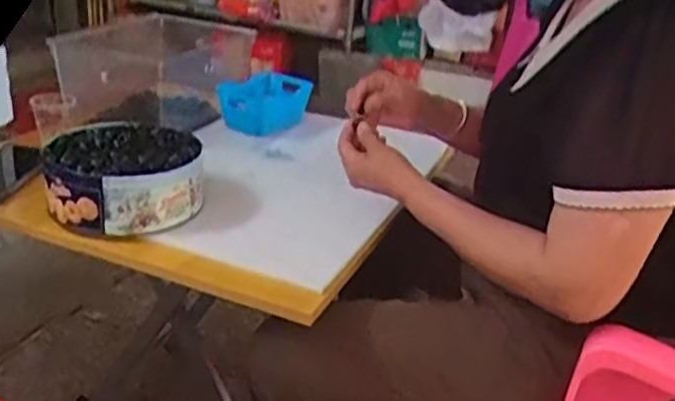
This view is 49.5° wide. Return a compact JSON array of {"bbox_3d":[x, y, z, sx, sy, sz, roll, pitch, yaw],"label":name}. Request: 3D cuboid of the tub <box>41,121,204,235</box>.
[{"bbox_3d":[-0.268,-0.036,0.925,0.184,0.068,0.182,-1,25,-14],"label":"tub"}]

